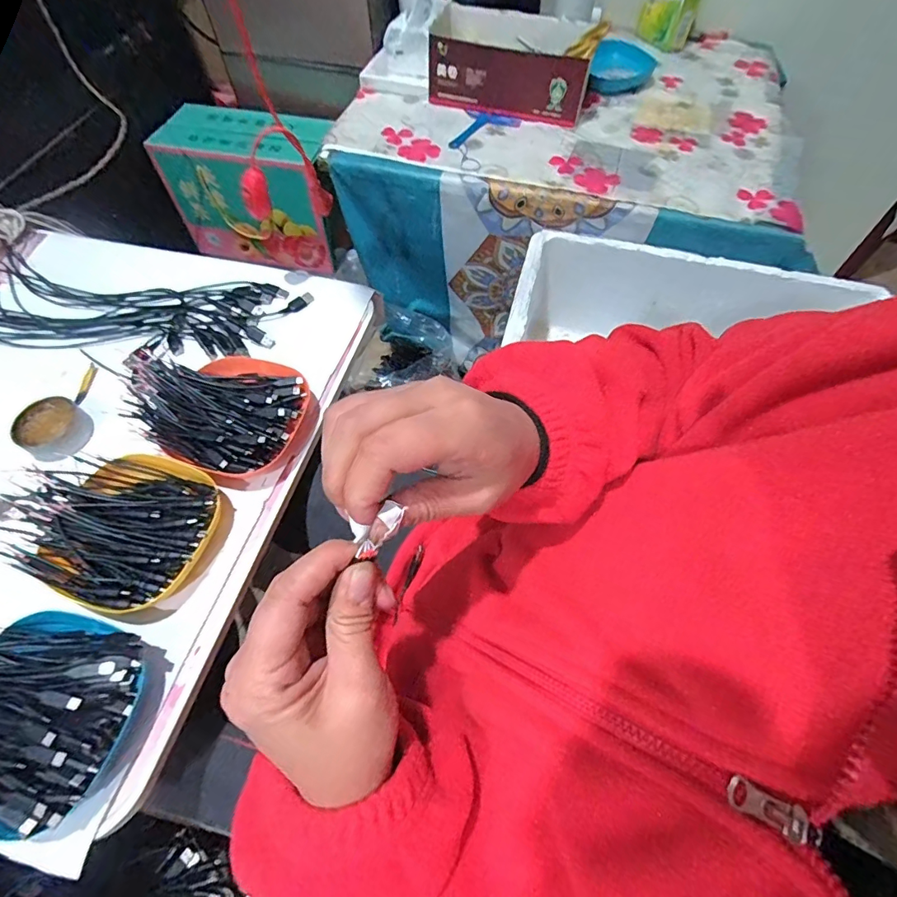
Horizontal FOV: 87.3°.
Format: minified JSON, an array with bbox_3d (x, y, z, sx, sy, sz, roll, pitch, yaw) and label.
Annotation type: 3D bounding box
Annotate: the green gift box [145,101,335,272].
[{"bbox_3d":[-0.395,-0.537,0.989,0.318,0.237,0.158,12,61,6],"label":"green gift box"}]

